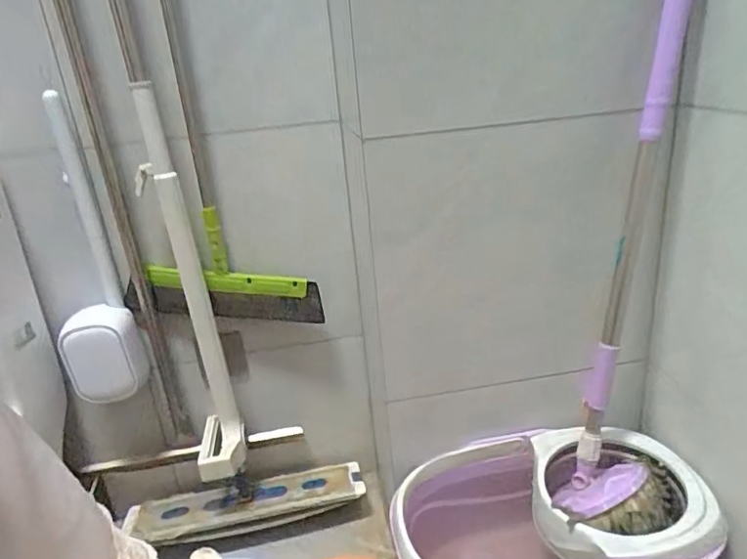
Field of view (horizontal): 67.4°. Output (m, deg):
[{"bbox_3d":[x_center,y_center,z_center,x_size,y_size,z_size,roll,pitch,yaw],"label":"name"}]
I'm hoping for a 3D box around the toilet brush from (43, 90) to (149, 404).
[{"bbox_3d":[-0.441,-0.020,0.839,0.106,0.441,0.060,-7,22,-5],"label":"toilet brush"}]

